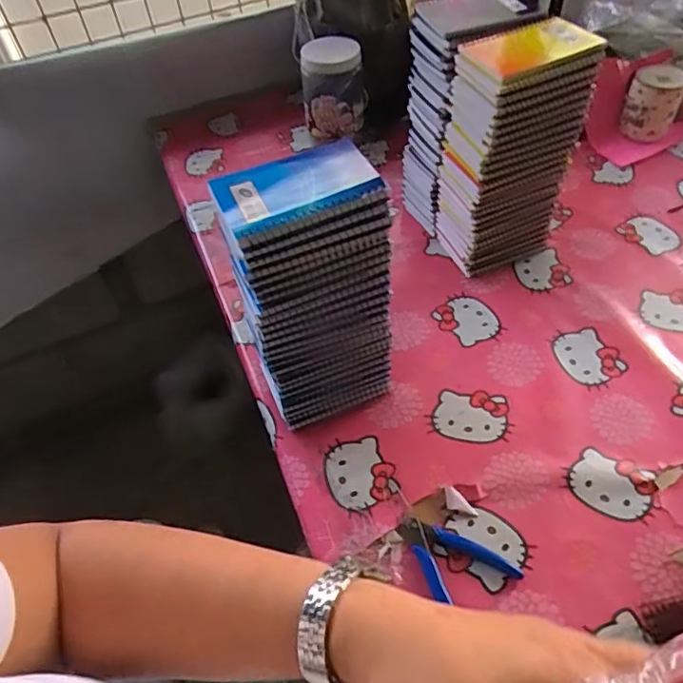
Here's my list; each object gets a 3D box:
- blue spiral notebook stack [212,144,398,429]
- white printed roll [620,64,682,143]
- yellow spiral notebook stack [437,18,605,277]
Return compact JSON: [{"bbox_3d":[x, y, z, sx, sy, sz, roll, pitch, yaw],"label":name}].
[{"bbox_3d":[-0.028,-0.040,0.571,0.138,0.297,0.091,-18,52,-10],"label":"blue spiral notebook stack"},{"bbox_3d":[0.524,-0.398,0.947,0.077,0.113,0.077,-2,51,3],"label":"white printed roll"},{"bbox_3d":[0.203,-0.225,0.704,0.136,0.279,0.108,-19,52,-11],"label":"yellow spiral notebook stack"}]

